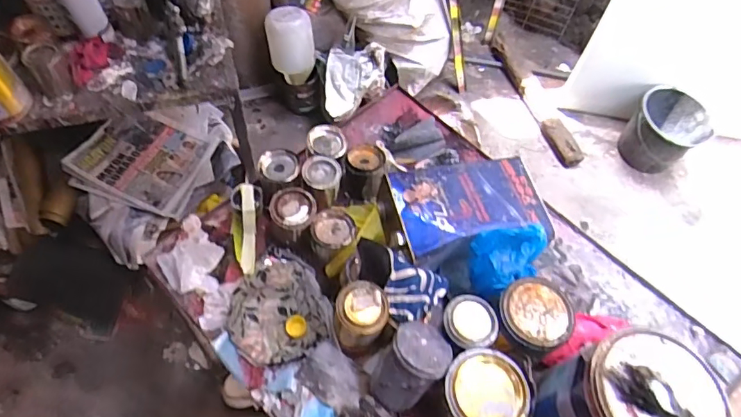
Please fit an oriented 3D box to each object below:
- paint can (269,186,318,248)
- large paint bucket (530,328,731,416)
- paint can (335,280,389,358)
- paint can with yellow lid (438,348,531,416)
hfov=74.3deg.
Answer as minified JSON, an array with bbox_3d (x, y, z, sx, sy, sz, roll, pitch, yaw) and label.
[{"bbox_3d":[-0.133,0.014,0.819,0.086,0.069,0.085,8,60,1],"label":"paint can"},{"bbox_3d":[0.311,0.271,0.644,0.151,0.231,0.150,2,60,-3],"label":"large paint bucket"},{"bbox_3d":[-0.014,0.160,0.709,0.070,0.102,0.078,5,60,-1],"label":"paint can"},{"bbox_3d":[0.146,0.264,0.674,0.106,0.136,0.105,2,60,-3],"label":"paint can with yellow lid"}]

